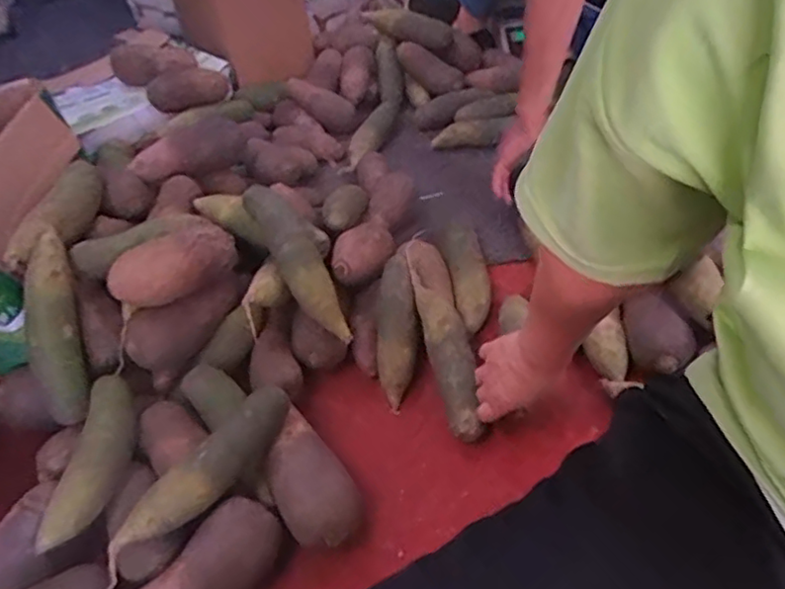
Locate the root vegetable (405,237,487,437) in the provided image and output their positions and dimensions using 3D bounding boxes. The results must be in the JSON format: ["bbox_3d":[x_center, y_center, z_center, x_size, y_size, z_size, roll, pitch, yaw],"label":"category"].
[{"bbox_3d":[0.070,0.037,0.790,0.065,0.071,0.292,-10,43,-4],"label":"root vegetable"}]

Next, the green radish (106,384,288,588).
[{"bbox_3d":[-0.192,0.188,0.625,0.050,0.051,0.249,28,53,31],"label":"green radish"}]

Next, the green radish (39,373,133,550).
[{"bbox_3d":[-0.309,0.162,0.661,0.063,0.046,0.202,-6,43,0],"label":"green radish"}]

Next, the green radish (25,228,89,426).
[{"bbox_3d":[-0.385,0.037,0.717,0.057,0.049,0.219,-10,85,-4],"label":"green radish"}]

